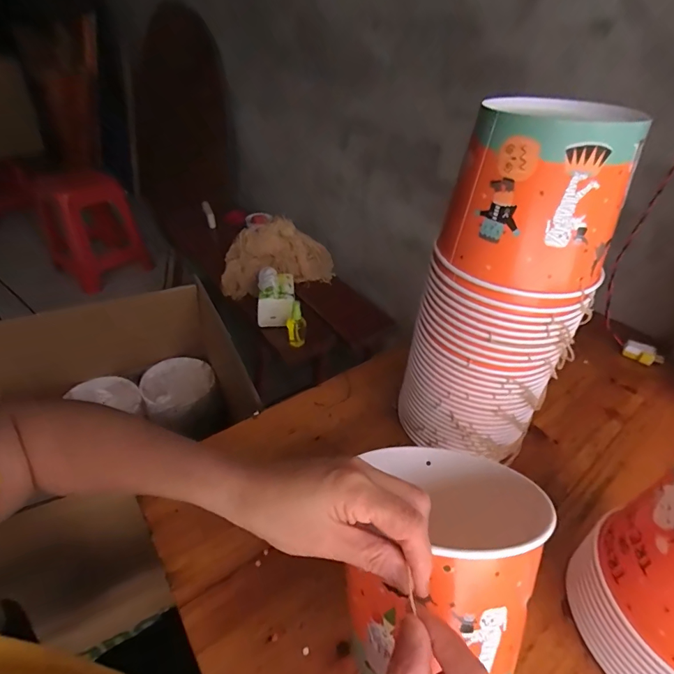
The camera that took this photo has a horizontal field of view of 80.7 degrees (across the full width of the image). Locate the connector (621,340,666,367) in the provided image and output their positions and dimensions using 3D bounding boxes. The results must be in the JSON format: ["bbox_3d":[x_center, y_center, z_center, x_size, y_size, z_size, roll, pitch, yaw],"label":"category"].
[{"bbox_3d":[0.533,0.028,0.687,0.061,0.026,0.029,30,46,28],"label":"connector"}]

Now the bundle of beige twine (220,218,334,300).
[{"bbox_3d":[-0.182,-0.235,1.203,0.334,0.184,0.174,-25,48,-31],"label":"bundle of beige twine"}]

